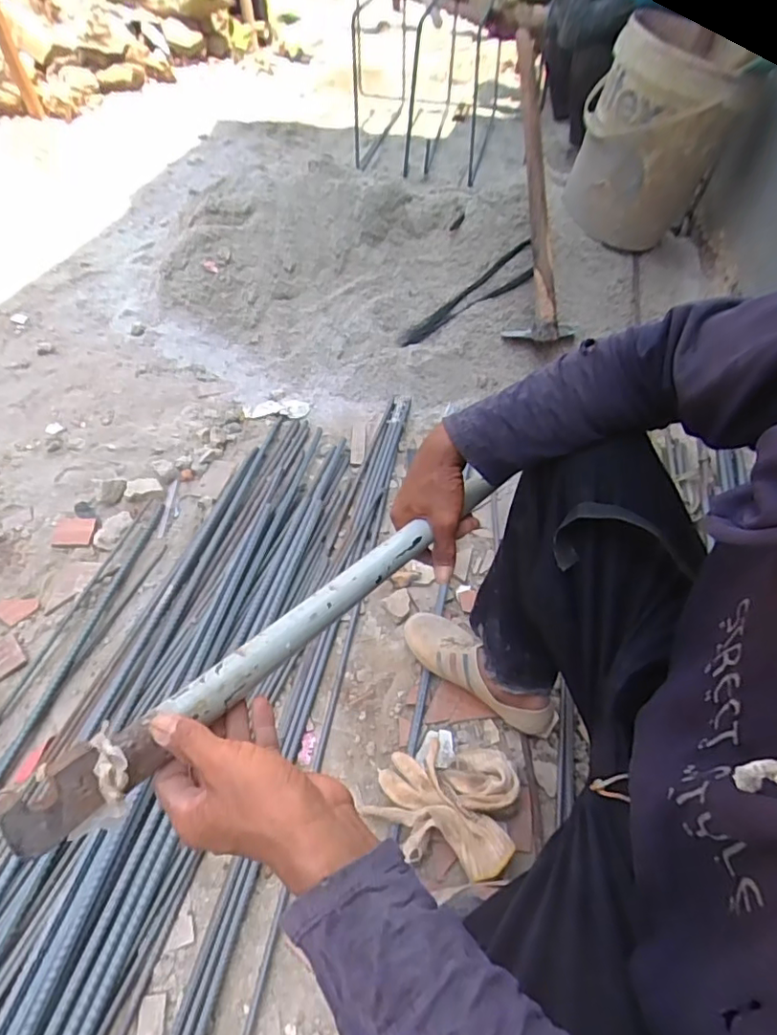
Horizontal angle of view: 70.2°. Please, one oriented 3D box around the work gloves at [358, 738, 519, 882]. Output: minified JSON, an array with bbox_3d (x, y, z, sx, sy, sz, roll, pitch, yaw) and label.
[{"bbox_3d":[0.069,0.354,0.691,0.171,0.060,0.149,10,52,8],"label":"work gloves"}]

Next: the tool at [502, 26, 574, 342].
[{"bbox_3d":[0.368,-0.860,1.397,0.146,0.211,0.921,-1,79,2],"label":"tool"}]

